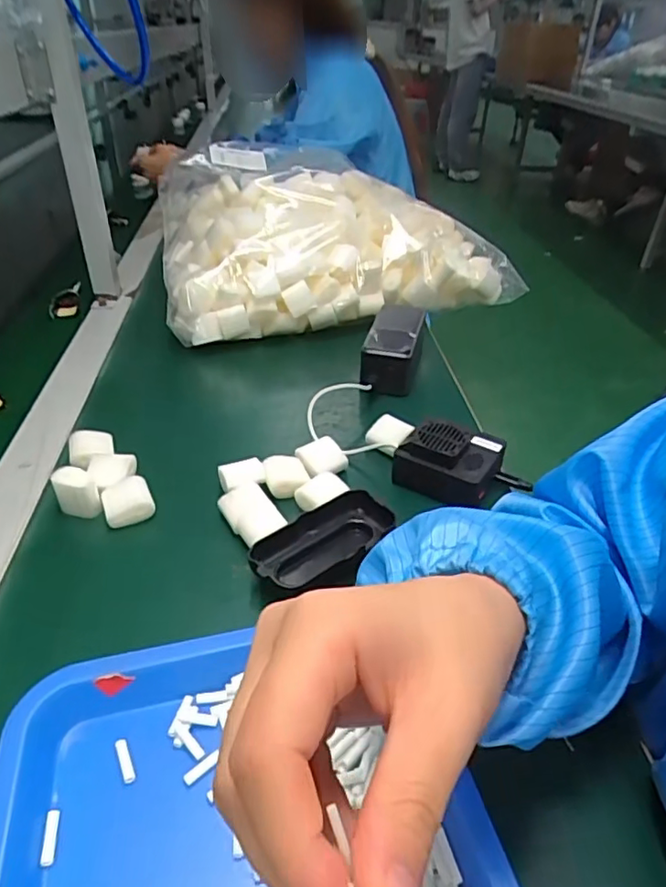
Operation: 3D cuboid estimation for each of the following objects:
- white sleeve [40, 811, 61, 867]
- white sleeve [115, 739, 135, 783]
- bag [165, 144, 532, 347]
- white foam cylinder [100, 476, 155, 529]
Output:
[{"bbox_3d":[-0.136,0.189,0.283,0.006,0.004,0.023,-5,36,-7],"label":"white sleeve"},{"bbox_3d":[-0.111,0.168,0.311,0.007,0.004,0.023,-17,39,-22],"label":"white sleeve"},{"bbox_3d":[0.000,-0.251,0.769,0.432,0.146,0.227,-8,38,-14],"label":"bag"},{"bbox_3d":[-0.163,0.047,0.467,0.037,0.028,0.033,-13,38,-17],"label":"white foam cylinder"}]

